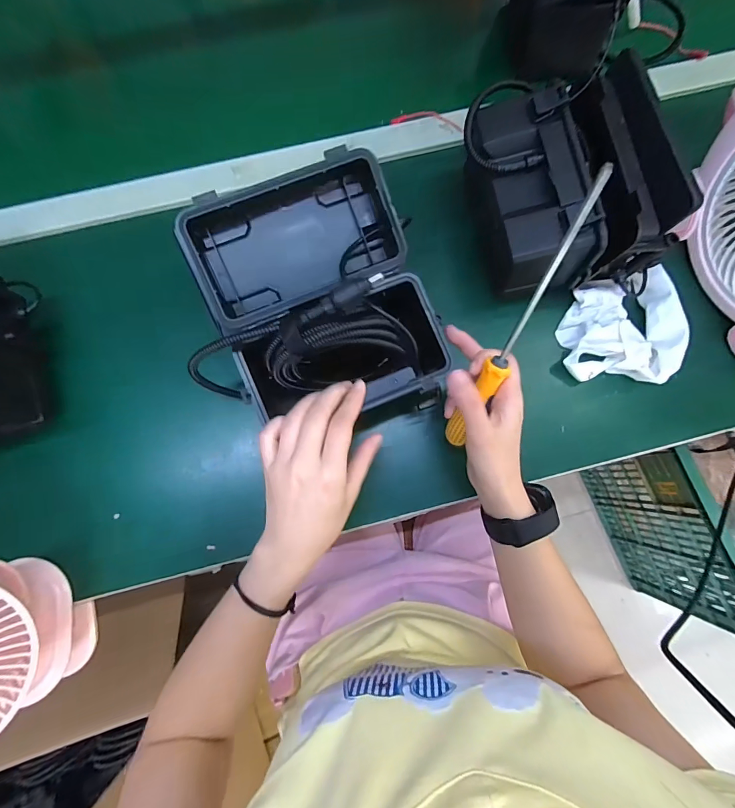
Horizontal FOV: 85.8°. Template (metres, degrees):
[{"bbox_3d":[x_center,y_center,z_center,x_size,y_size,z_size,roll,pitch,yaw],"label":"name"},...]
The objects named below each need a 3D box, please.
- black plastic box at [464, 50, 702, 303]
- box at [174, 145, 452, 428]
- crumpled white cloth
[{"bbox_3d":[0.187,-0.212,0.391,0.170,0.092,0.192,-17,80,-4],"label":"black plastic box"},{"bbox_3d":[-0.041,-0.091,0.357,0.175,0.120,0.201,-22,80,-4],"label":"box"},{"bbox_3d":[0.271,-0.082,0.427,0.119,0.040,0.123,-6,79,-2],"label":"crumpled white cloth"}]

